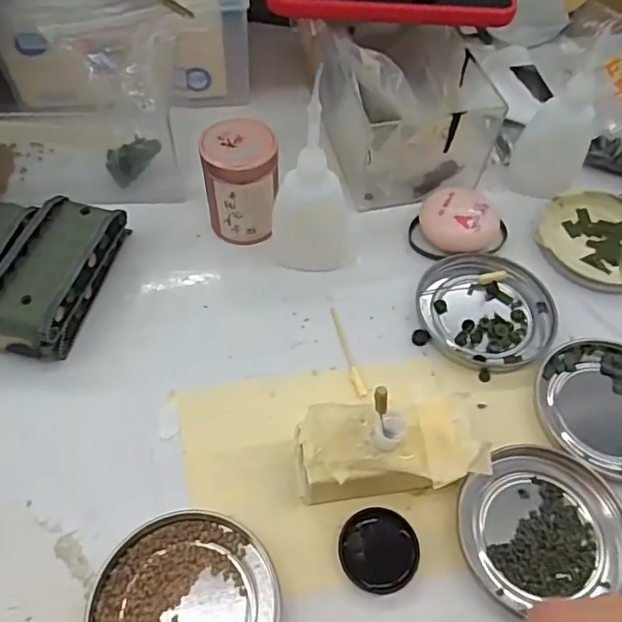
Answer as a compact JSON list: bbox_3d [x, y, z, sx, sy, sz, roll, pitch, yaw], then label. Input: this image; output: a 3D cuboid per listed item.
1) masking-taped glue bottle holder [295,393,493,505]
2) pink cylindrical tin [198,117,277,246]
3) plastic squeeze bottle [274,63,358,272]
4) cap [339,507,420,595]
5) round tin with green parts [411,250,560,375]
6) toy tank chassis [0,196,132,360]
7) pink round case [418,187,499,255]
[{"bbox_3d":[0.036,0.068,0.270,0.085,0.041,0.040,-6,57,-7],"label":"masking-taped glue bottle holder"},{"bbox_3d":[-0.042,-0.077,0.352,0.042,0.063,0.041,1,57,-2],"label":"pink cylindrical tin"},{"bbox_3d":[0.004,-0.066,0.320,0.046,0.109,0.039,9,57,3],"label":"plastic squeeze bottle"},{"bbox_3d":[0.031,0.109,0.263,0.035,0.004,0.035,1,57,-2],"label":"cap"},{"bbox_3d":[0.103,-0.002,0.341,0.079,0.008,0.076,1,57,-2],"label":"round tin with green parts"},{"bbox_3d":[-0.145,-0.021,0.327,0.046,0.035,0.096,15,57,7],"label":"toy tank chassis"},{"bbox_3d":[0.096,-0.058,0.367,0.049,0.023,0.044,-8,58,-8],"label":"pink round case"}]

